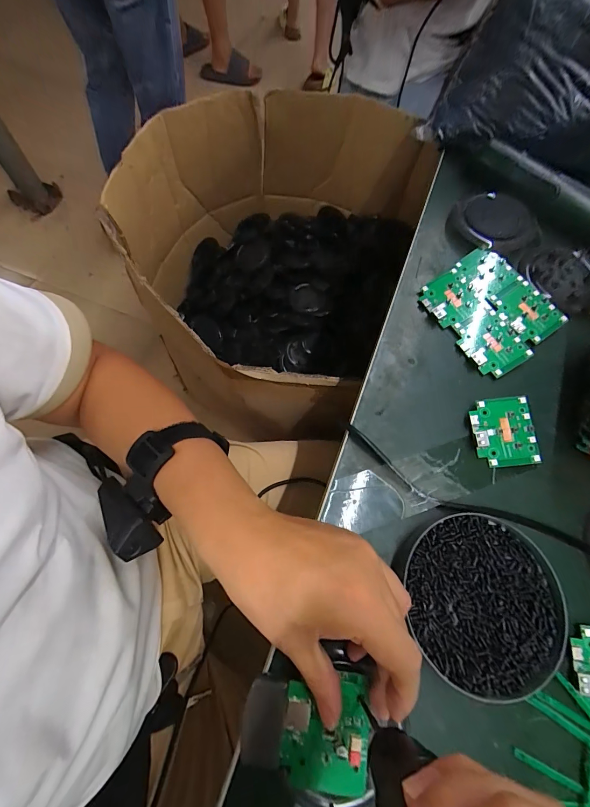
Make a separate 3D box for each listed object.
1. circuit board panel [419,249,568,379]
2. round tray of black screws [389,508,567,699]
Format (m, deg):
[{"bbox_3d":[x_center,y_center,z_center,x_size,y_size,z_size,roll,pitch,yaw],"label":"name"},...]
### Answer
[{"bbox_3d":[0.198,-0.097,0.350,0.111,0.010,0.113,-34,75,-16],"label":"circuit board panel"},{"bbox_3d":[0.135,0.138,0.248,0.111,0.019,0.109,1,69,-4],"label":"round tray of black screws"}]

